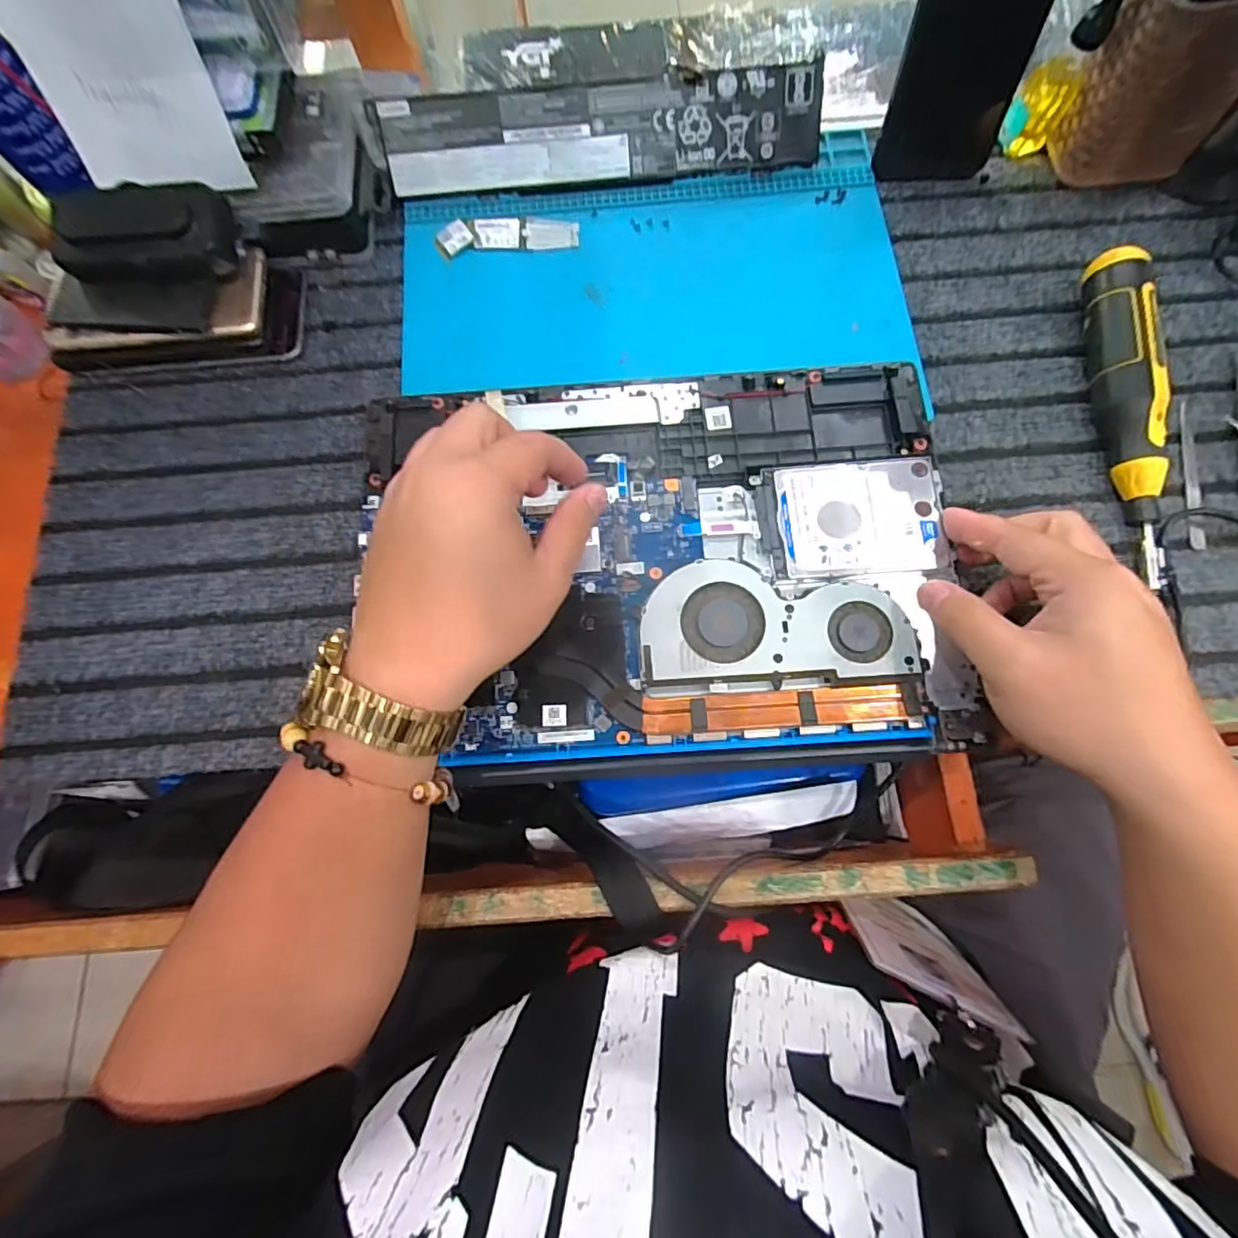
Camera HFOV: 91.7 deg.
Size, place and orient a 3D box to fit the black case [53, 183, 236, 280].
[{"bbox_3d":[-0.306,-0.245,0.382,0.108,0.032,0.055,3,75,3],"label":"black case"}]

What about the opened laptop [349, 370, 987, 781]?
[{"bbox_3d":[0.021,-0.037,0.357,0.340,0.013,0.241,-3,75,1],"label":"opened laptop"}]

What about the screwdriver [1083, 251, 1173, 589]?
[{"bbox_3d":[0.312,-0.129,0.365,0.027,0.041,0.202,3,75,2],"label":"screwdriver"}]

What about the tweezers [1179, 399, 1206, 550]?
[{"bbox_3d":[0.360,-0.092,0.377,0.009,0.005,0.104,10,75,4],"label":"tweezers"}]

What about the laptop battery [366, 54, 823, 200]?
[{"bbox_3d":[-0.013,-0.343,0.425,0.306,0.058,0.008,-5,33,1],"label":"laptop battery"}]

